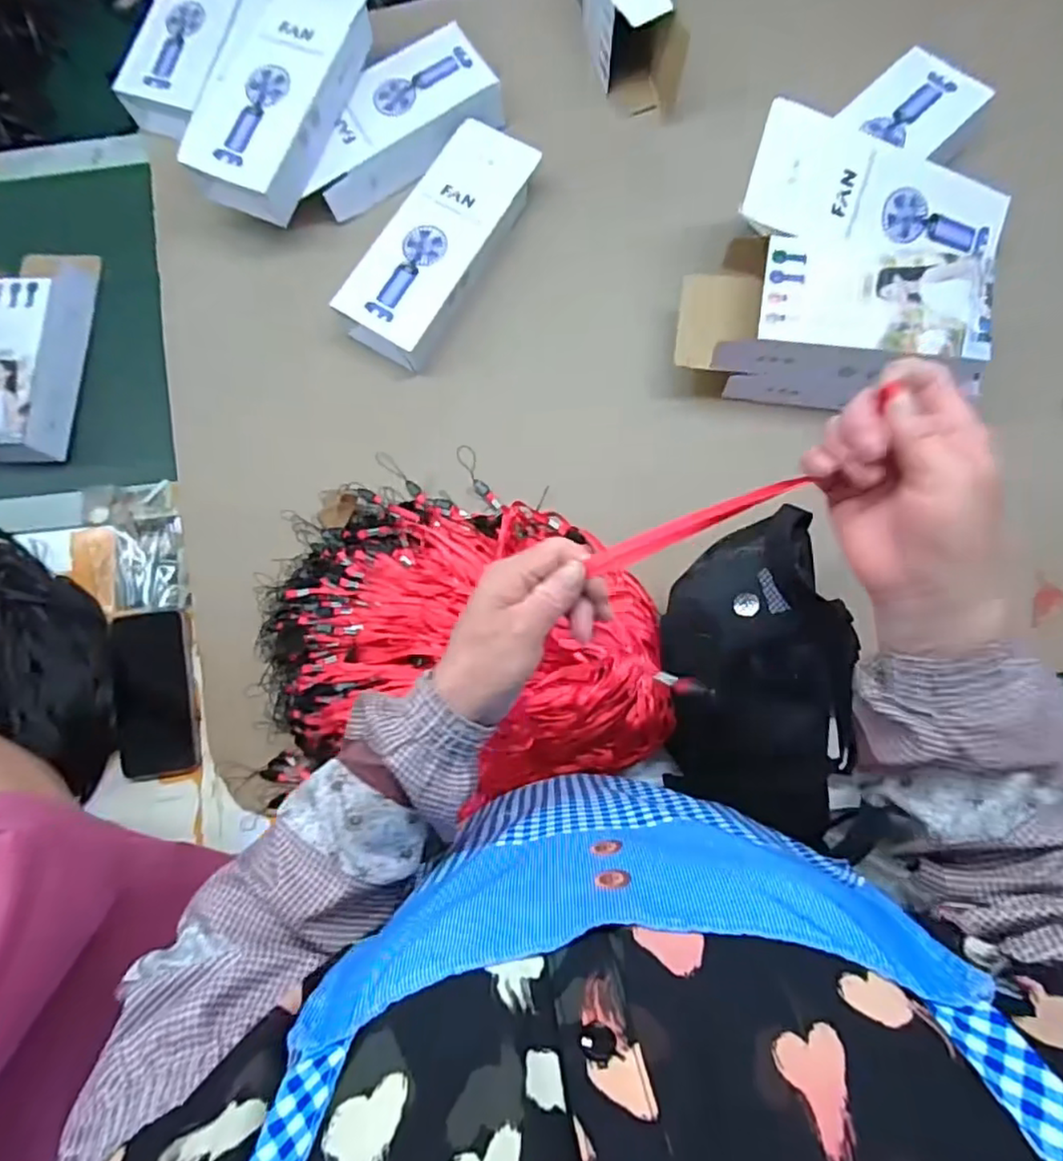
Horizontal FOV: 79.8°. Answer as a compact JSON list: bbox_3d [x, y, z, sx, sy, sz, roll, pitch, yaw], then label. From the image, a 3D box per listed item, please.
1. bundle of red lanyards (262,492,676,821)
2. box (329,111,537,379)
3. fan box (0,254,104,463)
[{"bbox_3d":[-0.067,0.057,0.601,0.391,0.069,0.281,6,83,2],"label":"bundle of red lanyards"},{"bbox_3d":[-0.094,-0.348,0.667,0.098,0.052,0.252,31,85,5],"label":"box"},{"bbox_3d":[-0.560,-0.248,0.694,0.112,0.056,0.236,5,83,2],"label":"fan box"}]

